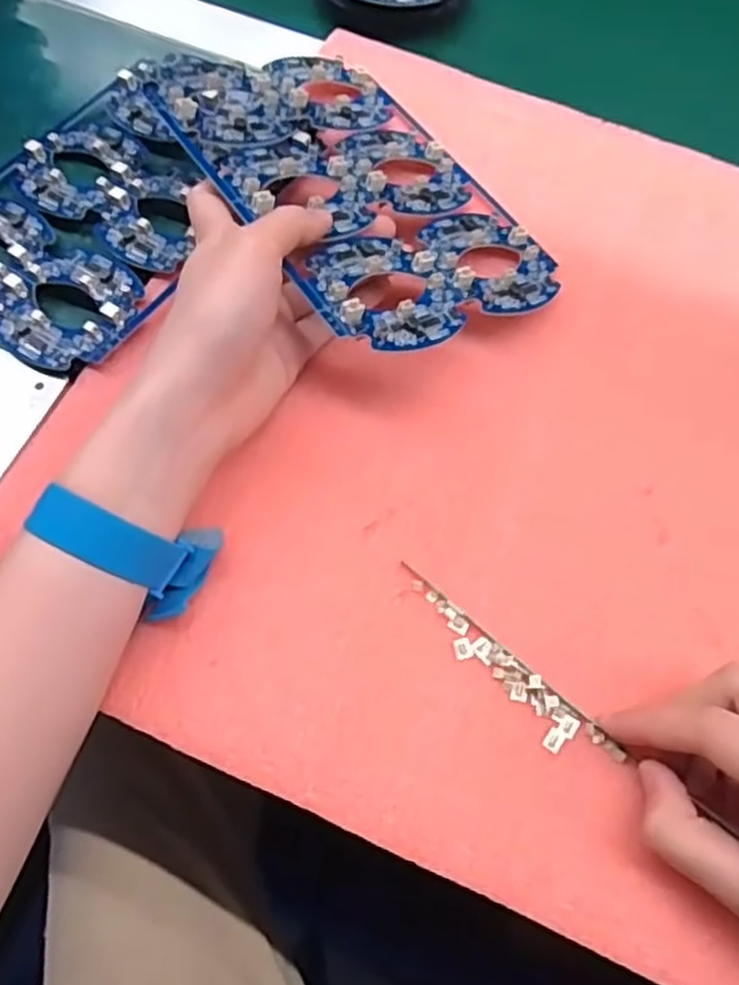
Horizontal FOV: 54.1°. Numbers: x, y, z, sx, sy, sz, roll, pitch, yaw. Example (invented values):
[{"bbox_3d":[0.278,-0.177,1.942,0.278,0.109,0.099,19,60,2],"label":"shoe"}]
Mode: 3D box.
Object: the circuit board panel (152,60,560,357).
[{"bbox_3d":[-0.006,-0.152,0.353,0.132,0.007,0.198,-25,68,-30],"label":"circuit board panel"}]

